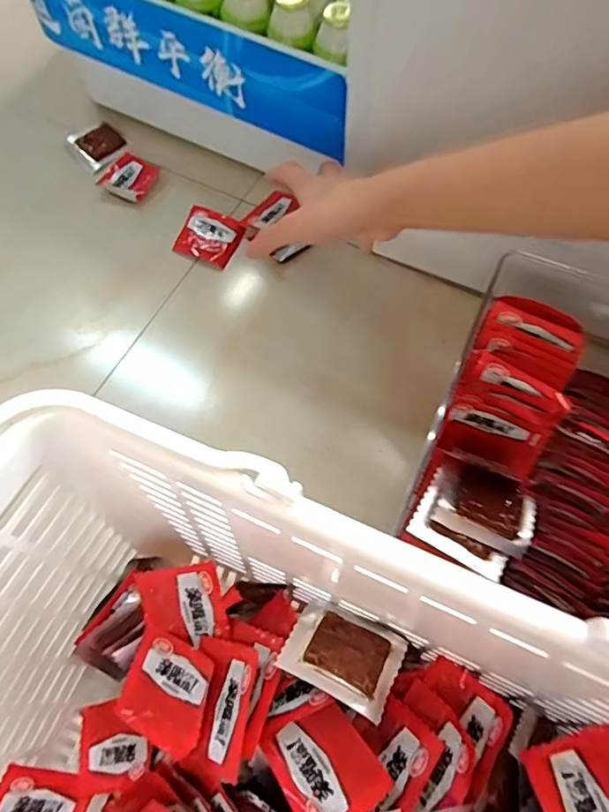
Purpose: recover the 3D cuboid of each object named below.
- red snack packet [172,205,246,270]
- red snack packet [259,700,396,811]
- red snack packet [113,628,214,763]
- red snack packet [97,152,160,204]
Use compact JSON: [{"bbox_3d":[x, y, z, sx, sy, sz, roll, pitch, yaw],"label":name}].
[{"bbox_3d":[-0.103,-0.188,0.594,0.066,0.016,0.058,26,72,9],"label":"red snack packet"},{"bbox_3d":[0.012,0.217,0.326,0.056,0.010,0.068,-40,60,-4],"label":"red snack packet"},{"bbox_3d":[-0.093,0.192,0.363,0.069,0.005,0.059,12,63,30],"label":"red snack packet"},{"bbox_3d":[-0.206,-0.270,0.627,0.056,0.022,0.067,14,71,5],"label":"red snack packet"}]

